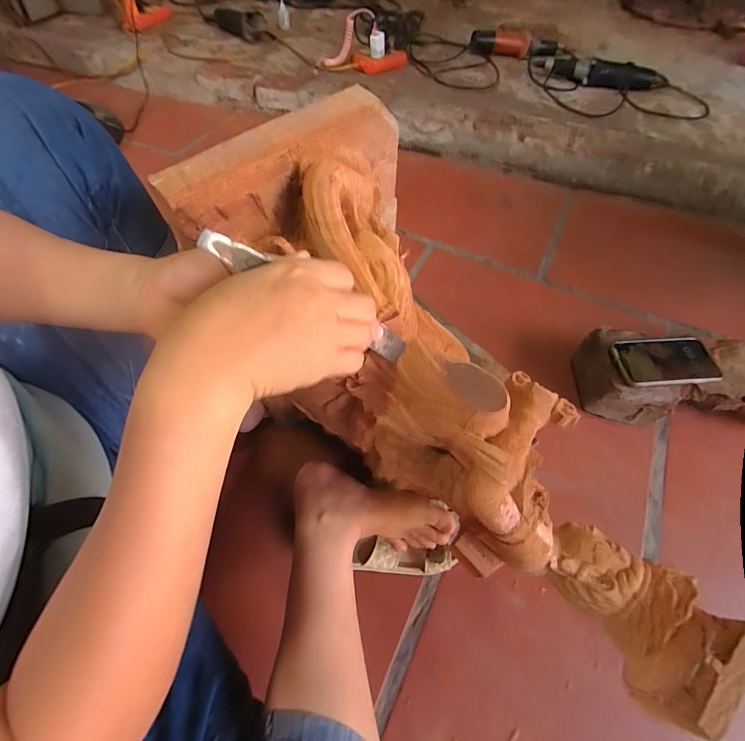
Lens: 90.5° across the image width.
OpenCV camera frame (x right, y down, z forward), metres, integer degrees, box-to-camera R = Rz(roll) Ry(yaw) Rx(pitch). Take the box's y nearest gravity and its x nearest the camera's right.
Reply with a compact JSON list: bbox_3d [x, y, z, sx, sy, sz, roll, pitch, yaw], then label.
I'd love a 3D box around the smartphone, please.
[{"bbox_3d":[0.434,-0.016,0.548,0.141,0.010,0.080,-4,59,-2],"label":"smartphone"}]

